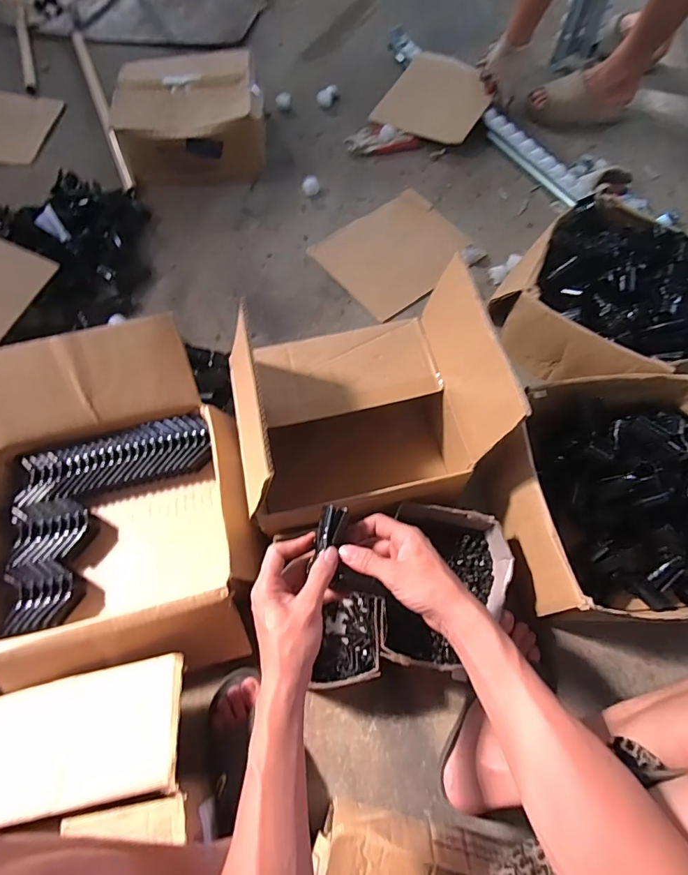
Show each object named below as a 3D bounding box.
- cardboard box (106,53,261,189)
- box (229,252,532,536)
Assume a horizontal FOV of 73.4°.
[{"bbox_3d":[-0.359,-0.762,1.111,0.333,0.135,0.285,-6,66,1],"label":"cardboard box"},{"bbox_3d":[0.022,-0.036,0.696,0.349,0.274,0.290,-15,67,-3],"label":"box"}]

